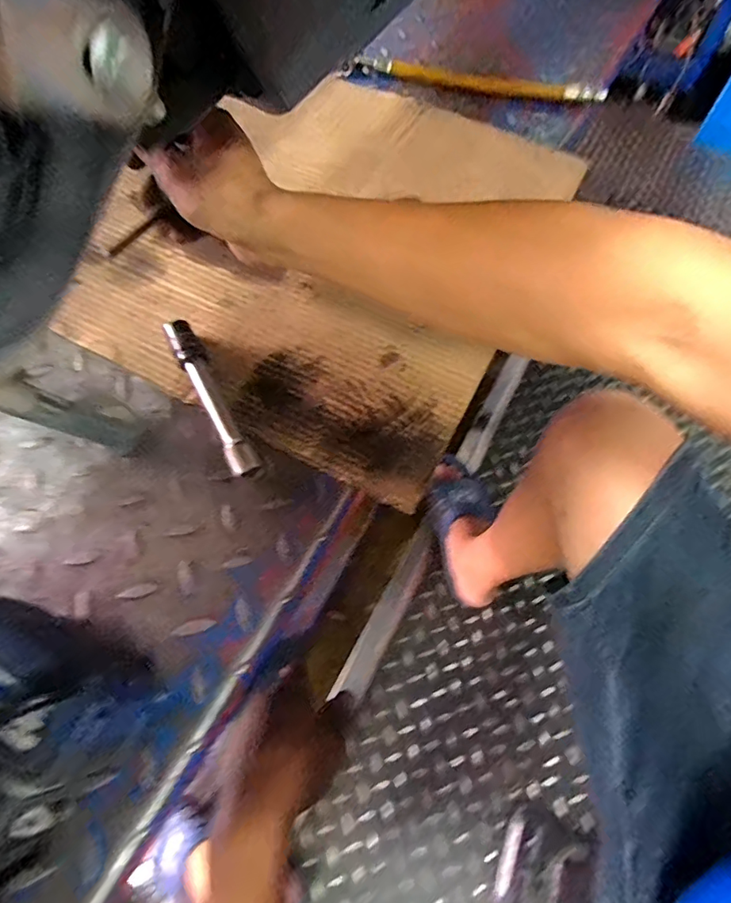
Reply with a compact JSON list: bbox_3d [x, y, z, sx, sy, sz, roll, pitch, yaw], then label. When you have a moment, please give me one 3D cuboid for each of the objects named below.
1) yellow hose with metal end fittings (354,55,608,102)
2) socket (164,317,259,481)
[{"bbox_3d":[0.127,-0.424,0.568,0.282,0.015,0.024,13,66,5],"label":"yellow hose with metal end fittings"},{"bbox_3d":[-0.119,-0.042,0.383,0.021,0.017,0.147,-26,69,-12],"label":"socket"}]

